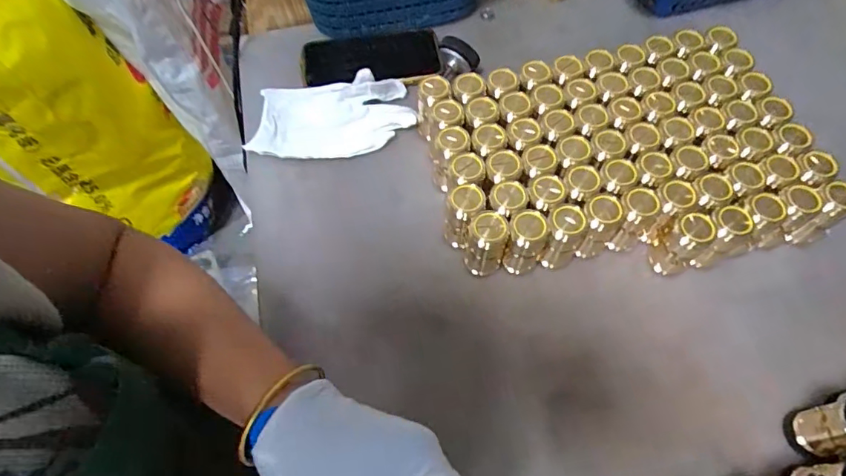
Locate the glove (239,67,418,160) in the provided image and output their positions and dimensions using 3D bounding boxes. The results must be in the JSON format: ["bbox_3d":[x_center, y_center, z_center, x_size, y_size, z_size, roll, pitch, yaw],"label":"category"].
[{"bbox_3d":[-0.094,-0.124,0.517,0.163,0.024,0.085,-9,63,-4],"label":"glove"}]

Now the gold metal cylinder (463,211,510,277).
[{"bbox_3d":[0.053,0.006,0.425,0.034,0.064,0.030,12,63,7],"label":"gold metal cylinder"}]

